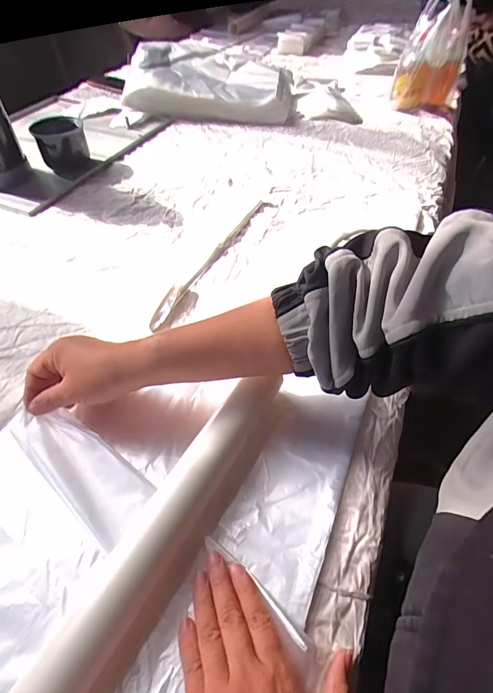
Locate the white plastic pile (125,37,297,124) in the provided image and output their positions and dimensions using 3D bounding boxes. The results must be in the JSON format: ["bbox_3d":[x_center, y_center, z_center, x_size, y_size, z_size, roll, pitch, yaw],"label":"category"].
[{"bbox_3d":[-0.088,-0.635,0.912,0.389,0.097,0.257,2,49,1],"label":"white plastic pile"}]

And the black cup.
[{"bbox_3d":[-0.340,-0.374,0.717,0.091,0.071,0.083,-21,53,-18],"label":"black cup"}]

